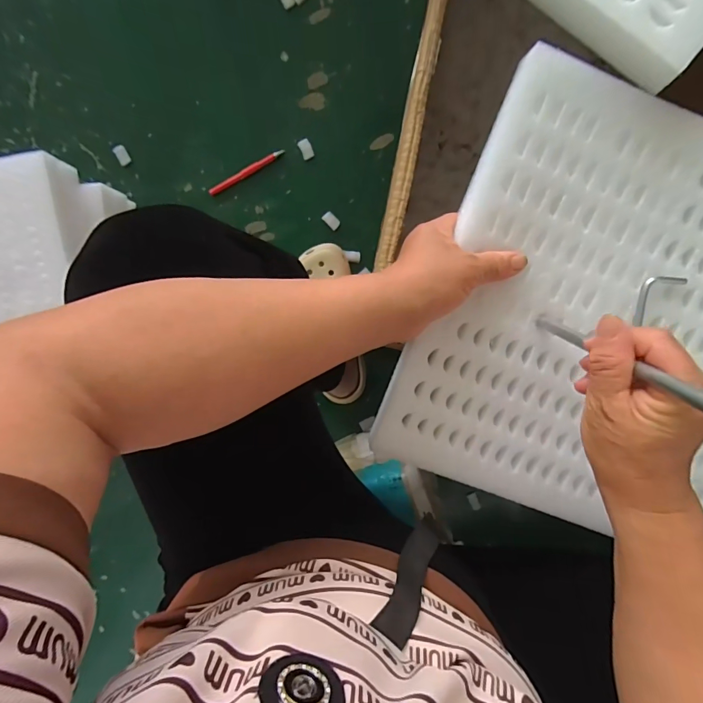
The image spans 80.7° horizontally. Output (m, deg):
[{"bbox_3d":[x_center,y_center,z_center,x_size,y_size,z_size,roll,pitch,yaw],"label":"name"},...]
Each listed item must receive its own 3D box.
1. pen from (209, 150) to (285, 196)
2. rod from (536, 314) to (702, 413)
[{"bbox_3d":[-0.171,-0.293,0.674,0.137,0.007,0.012,-29,95,6],"label":"pen"},{"bbox_3d":[0.175,0.009,0.258,0.015,0.195,0.020,-34,109,7],"label":"rod"}]

